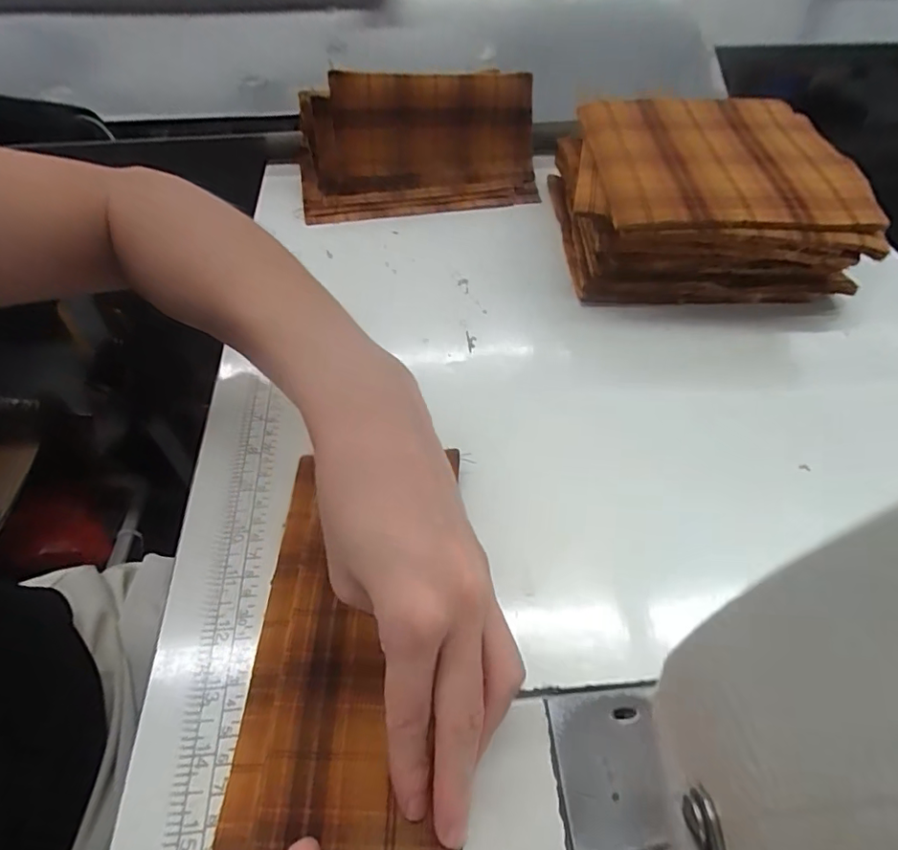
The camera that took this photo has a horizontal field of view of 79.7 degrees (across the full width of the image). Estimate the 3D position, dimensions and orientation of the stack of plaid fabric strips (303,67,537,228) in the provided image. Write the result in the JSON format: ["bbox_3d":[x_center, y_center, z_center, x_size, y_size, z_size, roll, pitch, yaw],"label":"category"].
[{"bbox_3d":[-0.027,-0.252,0.478,0.217,0.085,0.095,-6,50,-6],"label":"stack of plaid fabric strips"}]

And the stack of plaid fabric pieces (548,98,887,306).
[{"bbox_3d":[0.188,-0.175,0.421,0.193,0.079,0.190,3,50,2],"label":"stack of plaid fabric pieces"}]

